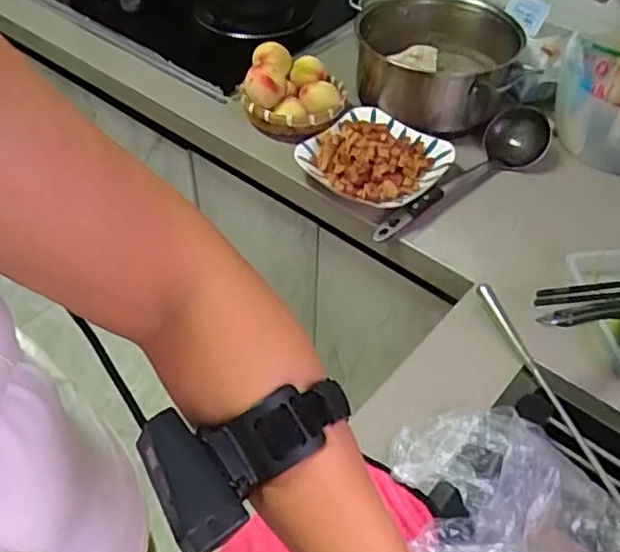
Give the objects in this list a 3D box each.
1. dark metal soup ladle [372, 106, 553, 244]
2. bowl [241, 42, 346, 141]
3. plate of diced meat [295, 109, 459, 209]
[{"bbox_3d":[0.231,-0.140,0.911,0.079,0.055,0.353,33,55,26],"label":"dark metal soup ladle"},{"bbox_3d":[-0.020,-0.281,0.984,0.141,0.099,0.139,0,48,0],"label":"bowl"},{"bbox_3d":[0.091,-0.167,0.912,0.169,0.043,0.175,35,56,27],"label":"plate of diced meat"}]

